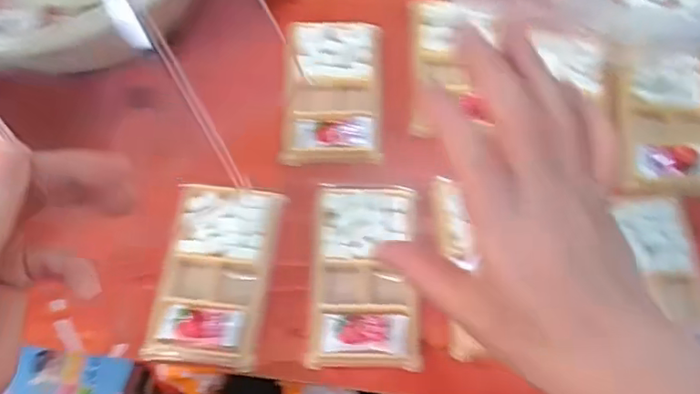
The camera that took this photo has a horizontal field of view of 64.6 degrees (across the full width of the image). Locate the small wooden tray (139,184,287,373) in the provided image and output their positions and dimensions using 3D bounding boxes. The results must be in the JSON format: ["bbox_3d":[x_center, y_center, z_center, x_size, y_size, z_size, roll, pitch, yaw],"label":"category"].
[{"bbox_3d":[-0.100,0.057,0.416,0.081,0.012,0.133,7,69,4],"label":"small wooden tray"}]

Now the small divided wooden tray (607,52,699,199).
[{"bbox_3d":[0.262,-0.061,0.449,0.089,0.013,0.128,5,69,3],"label":"small divided wooden tray"}]

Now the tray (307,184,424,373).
[{"bbox_3d":[0.011,0.056,0.412,0.078,0.011,0.136,1,68,1],"label":"tray"}]

